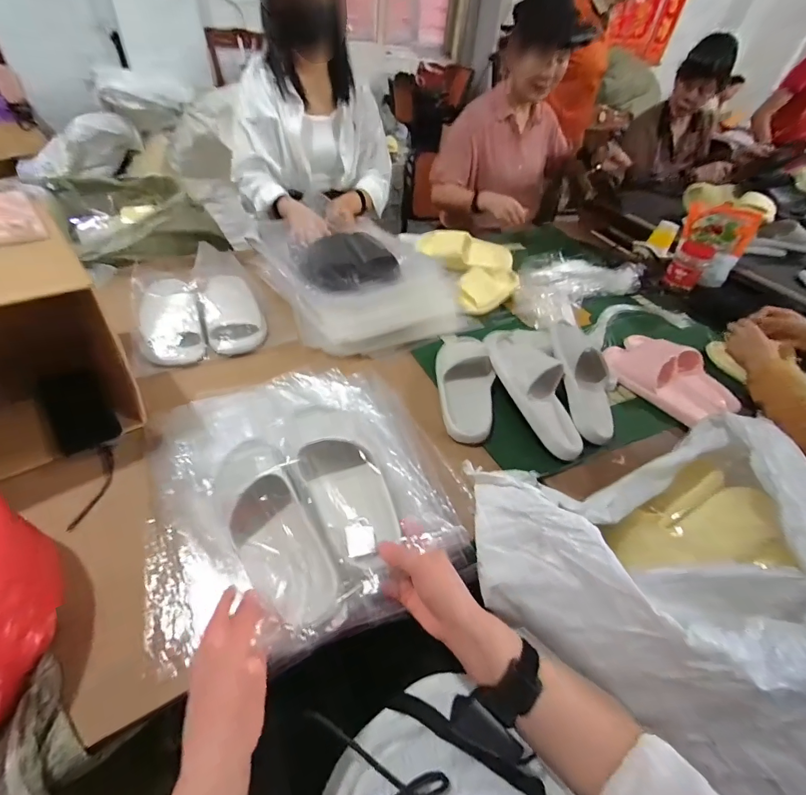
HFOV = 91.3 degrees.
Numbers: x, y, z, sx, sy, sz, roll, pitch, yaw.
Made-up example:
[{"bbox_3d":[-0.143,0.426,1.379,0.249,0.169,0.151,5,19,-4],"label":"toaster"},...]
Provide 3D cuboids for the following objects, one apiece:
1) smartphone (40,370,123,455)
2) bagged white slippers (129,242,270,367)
[{"bbox_3d":[-0.528,0.022,0.646,0.081,0.125,0.007,-20,15,-33],"label":"smartphone"},{"bbox_3d":[-0.438,-0.222,0.841,0.238,0.085,0.347,-17,50,-23],"label":"bagged white slippers"}]

